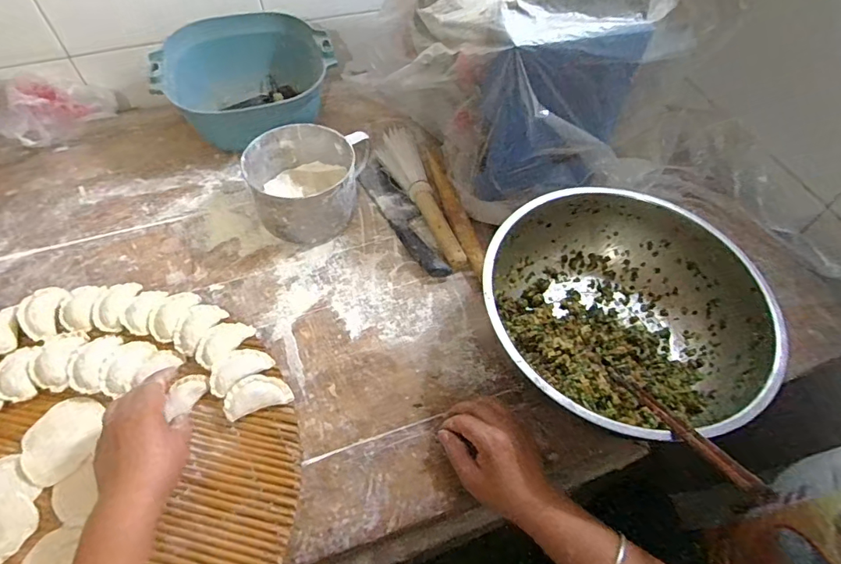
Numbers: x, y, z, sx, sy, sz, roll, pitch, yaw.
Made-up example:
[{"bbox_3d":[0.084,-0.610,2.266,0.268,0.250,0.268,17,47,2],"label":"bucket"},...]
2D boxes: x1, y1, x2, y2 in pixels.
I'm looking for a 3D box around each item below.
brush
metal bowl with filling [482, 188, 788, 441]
[{"bbox_3d":[0.007,-0.128,0.695,0.058,0.046,0.259,-18,58,-15],"label":"brush"},{"bbox_3d":[0.219,0.040,0.554,0.293,0.115,0.297,1,54,-2],"label":"metal bowl with filling"}]

